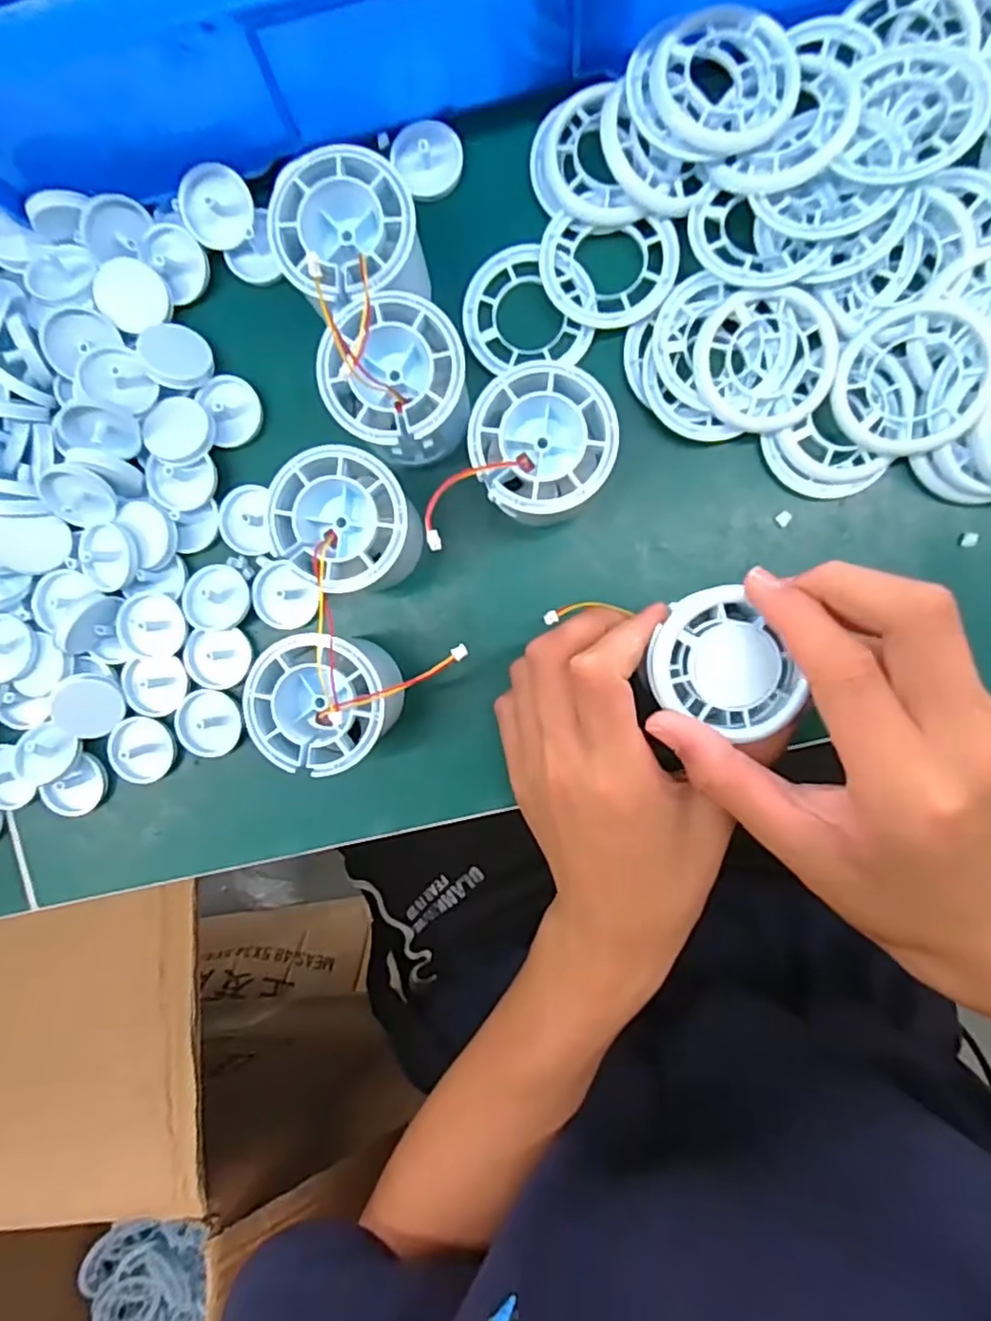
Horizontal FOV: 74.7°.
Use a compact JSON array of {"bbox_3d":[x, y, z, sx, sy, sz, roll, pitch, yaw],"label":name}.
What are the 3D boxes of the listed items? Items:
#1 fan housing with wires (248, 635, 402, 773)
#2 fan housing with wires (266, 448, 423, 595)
[{"bbox_3d":[-0.069,0.017,0.276,0.054,0.053,0.055,0,92,4],"label":"fan housing with wires"},{"bbox_3d":[-0.059,-0.055,0.271,0.052,0.048,0.054,0,92,4],"label":"fan housing with wires"}]

